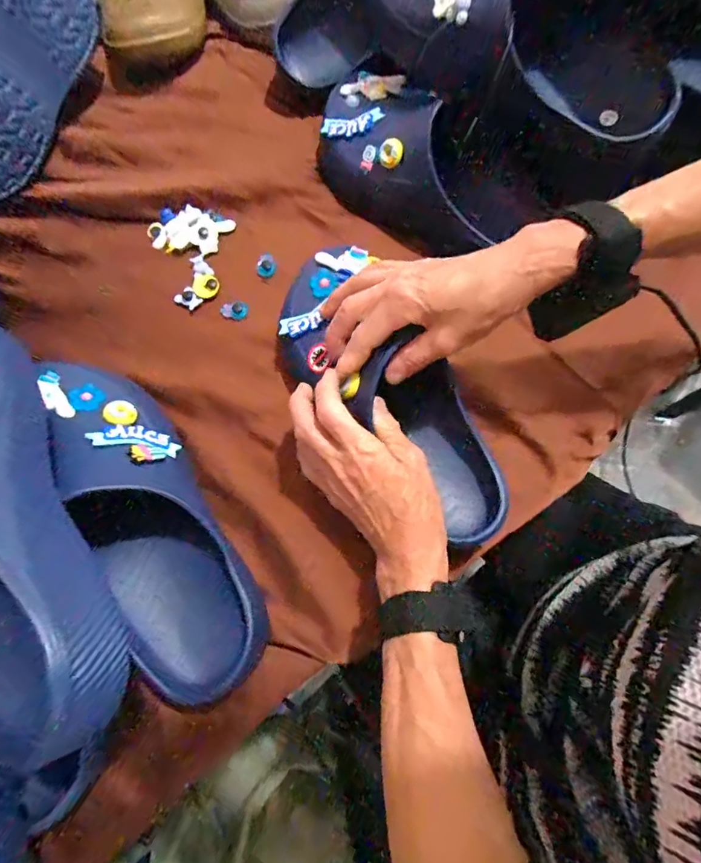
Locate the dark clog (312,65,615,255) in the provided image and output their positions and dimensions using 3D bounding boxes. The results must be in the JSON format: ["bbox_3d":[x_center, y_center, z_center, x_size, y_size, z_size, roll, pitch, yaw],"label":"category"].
[{"bbox_3d":[0.075,-0.256,0.454,0.233,0.091,0.130,23,75,9],"label":"dark clog"}]

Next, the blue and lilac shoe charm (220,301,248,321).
[{"bbox_3d":[-0.114,-0.119,0.456,0.026,0.005,0.018,16,74,7],"label":"blue and lilac shoe charm"}]

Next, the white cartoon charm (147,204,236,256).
[{"bbox_3d":[-0.165,-0.208,0.475,0.083,0.017,0.049,9,73,5],"label":"white cartoon charm"}]

